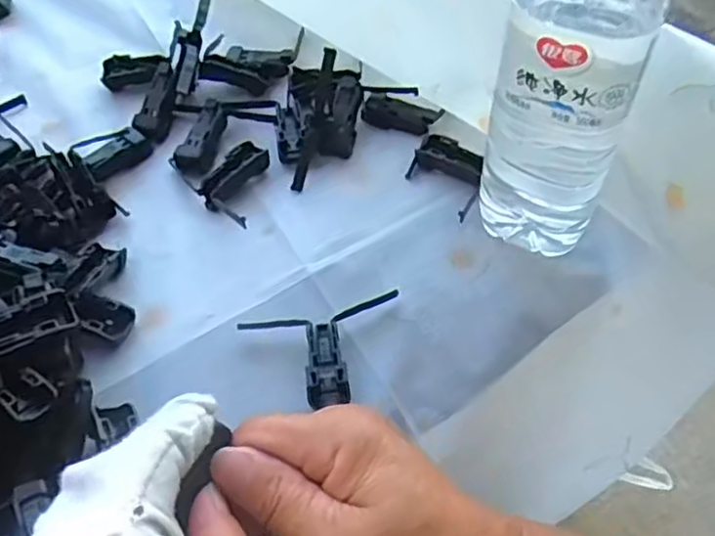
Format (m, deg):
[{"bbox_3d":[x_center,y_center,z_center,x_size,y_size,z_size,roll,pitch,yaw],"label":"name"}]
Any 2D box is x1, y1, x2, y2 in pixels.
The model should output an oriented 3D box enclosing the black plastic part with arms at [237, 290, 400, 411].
[{"bbox_3d":[-0.014,0.042,0.348,0.079,0.013,0.049,-13,59,-6],"label":"black plastic part with arms"}]

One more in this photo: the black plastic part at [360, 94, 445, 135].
[{"bbox_3d":[0.028,-0.097,0.438,0.049,0.010,0.021,12,59,9],"label":"black plastic part"}]

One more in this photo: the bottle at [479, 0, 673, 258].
[{"bbox_3d":[0.097,-0.090,0.310,0.062,0.211,0.068,16,60,12],"label":"bottle"}]

